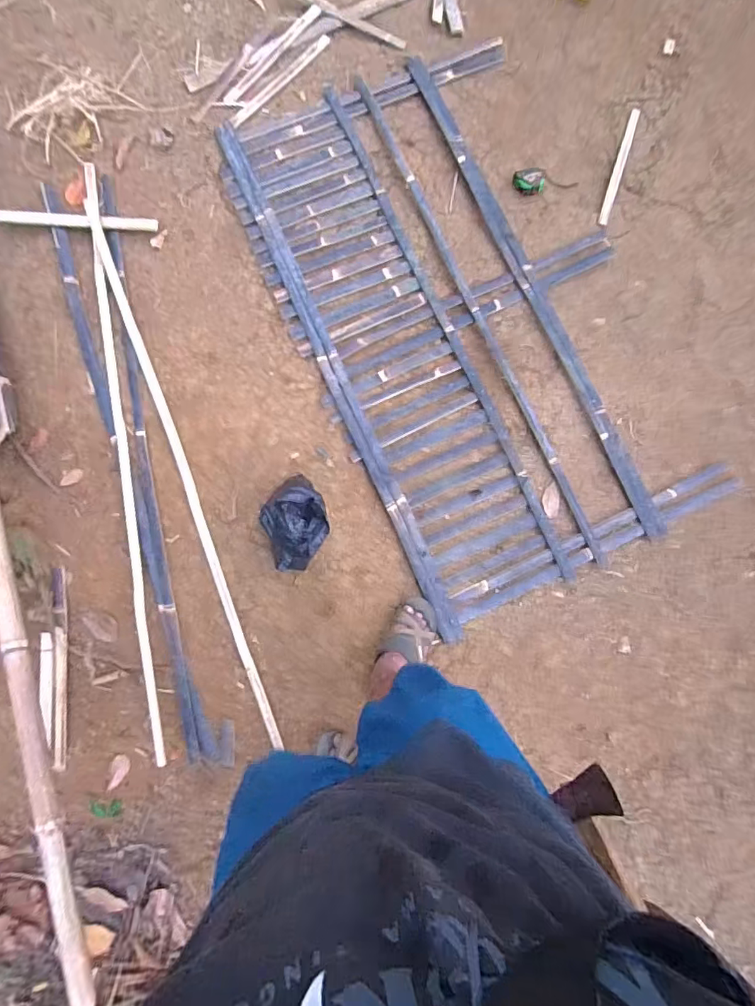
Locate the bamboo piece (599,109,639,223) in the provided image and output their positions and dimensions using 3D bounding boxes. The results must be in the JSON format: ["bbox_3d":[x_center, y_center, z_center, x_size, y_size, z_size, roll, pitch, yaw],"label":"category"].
[{"bbox_3d":[0.722,-1.002,1.485,0.031,0.010,0.409,19,81,-1],"label":"bamboo piece"}]

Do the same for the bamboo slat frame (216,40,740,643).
[{"bbox_3d":[0.217,-0.509,1.370,0.847,0.055,1.500,-25,84,-7],"label":"bamboo slat frame"}]

